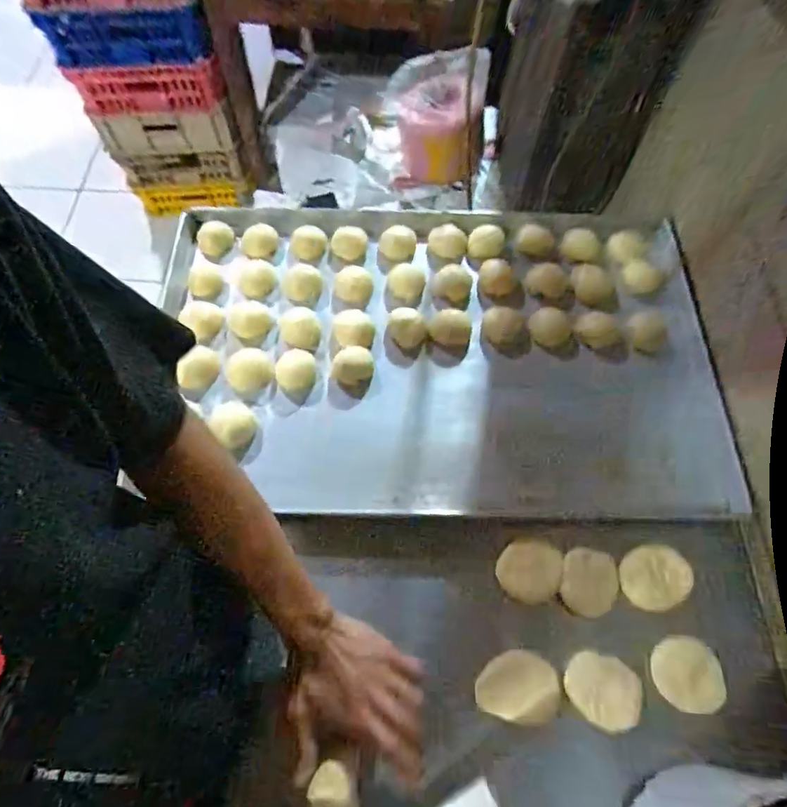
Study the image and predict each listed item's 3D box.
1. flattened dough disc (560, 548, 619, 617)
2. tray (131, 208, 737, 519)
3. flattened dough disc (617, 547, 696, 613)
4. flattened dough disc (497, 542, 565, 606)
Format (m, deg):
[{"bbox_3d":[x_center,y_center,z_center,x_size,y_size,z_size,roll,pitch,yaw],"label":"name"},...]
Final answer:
[{"bbox_3d":[0.212,0.194,0.532,0.059,0.015,0.066,9,65,3],"label":"flattened dough disc"},{"bbox_3d":[0.054,-0.081,0.649,0.694,0.035,0.462,0,65,-1],"label":"tray"},{"bbox_3d":[0.287,0.189,0.534,0.072,0.009,0.062,-24,67,-12],"label":"flattened dough disc"},{"bbox_3d":[0.148,0.183,0.535,0.066,0.010,0.060,0,65,-1],"label":"flattened dough disc"}]

